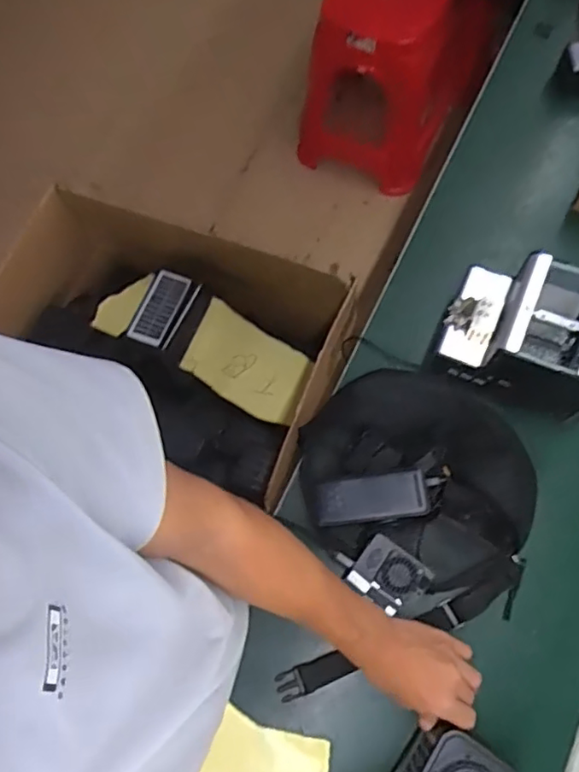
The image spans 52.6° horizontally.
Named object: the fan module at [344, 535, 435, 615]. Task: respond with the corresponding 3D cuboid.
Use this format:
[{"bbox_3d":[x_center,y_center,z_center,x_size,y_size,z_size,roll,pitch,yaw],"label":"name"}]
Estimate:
[{"bbox_3d":[0.112,0.213,0.650,0.076,0.021,0.065,37,78,14],"label":"fan module"}]

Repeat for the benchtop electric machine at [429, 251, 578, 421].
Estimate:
[{"bbox_3d":[0.274,-0.060,0.683,0.172,0.132,0.135,22,75,10],"label":"benchtop electric machine"}]

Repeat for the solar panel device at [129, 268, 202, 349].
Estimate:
[{"bbox_3d":[-0.226,-0.135,1.045,0.086,0.023,0.137,21,75,10],"label":"solar panel device"}]

